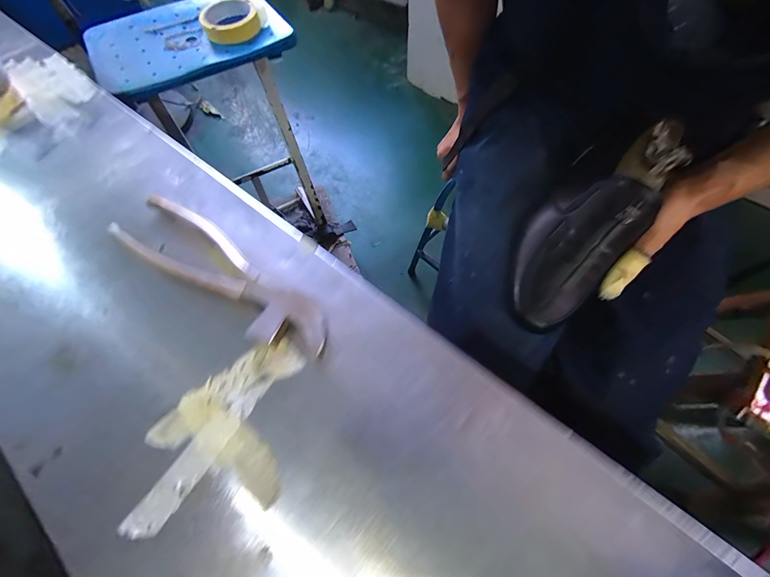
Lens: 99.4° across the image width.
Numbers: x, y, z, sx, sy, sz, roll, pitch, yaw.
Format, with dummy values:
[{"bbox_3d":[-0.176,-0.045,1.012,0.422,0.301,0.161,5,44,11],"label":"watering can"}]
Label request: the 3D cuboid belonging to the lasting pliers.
[{"bbox_3d":[-0.116,-0.012,0.239,0.196,0.014,0.051,31,68,17],"label":"lasting pliers"}]

